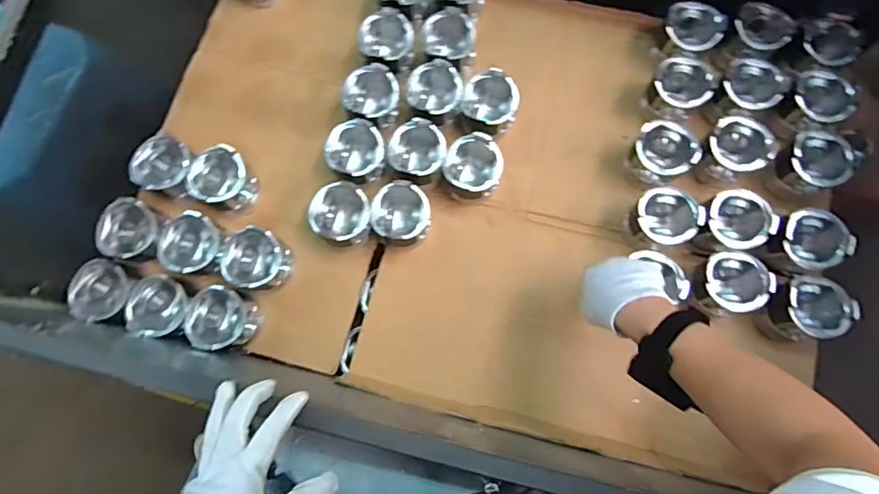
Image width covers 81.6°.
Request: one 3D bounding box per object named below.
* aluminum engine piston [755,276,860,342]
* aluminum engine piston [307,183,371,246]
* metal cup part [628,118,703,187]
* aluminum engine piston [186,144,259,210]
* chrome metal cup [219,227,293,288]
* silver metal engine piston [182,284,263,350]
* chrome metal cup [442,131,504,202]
[{"bbox_3d":[0.483,0.083,0.681,0.093,0.069,0.082,-7,78,-1],"label":"aluminum engine piston"},{"bbox_3d":[-0.139,-0.042,0.739,0.085,0.074,0.080,0,78,1],"label":"aluminum engine piston"},{"bbox_3d":[0.324,-0.136,0.754,0.089,0.081,0.087,0,78,1],"label":"metal cup part"},{"bbox_3d":[-0.318,-0.098,0.751,0.086,0.076,0.082,0,78,1],"label":"aluminum engine piston"},{"bbox_3d":[-0.259,0.019,0.726,0.085,0.075,0.079,0,78,1],"label":"chrome metal cup"},{"bbox_3d":[-0.301,0.099,0.705,0.086,0.063,0.082,17,78,4],"label":"silver metal engine piston"},{"bbox_3d":[0.048,-0.113,0.748,0.080,0.073,0.084,-17,78,-3],"label":"chrome metal cup"}]

